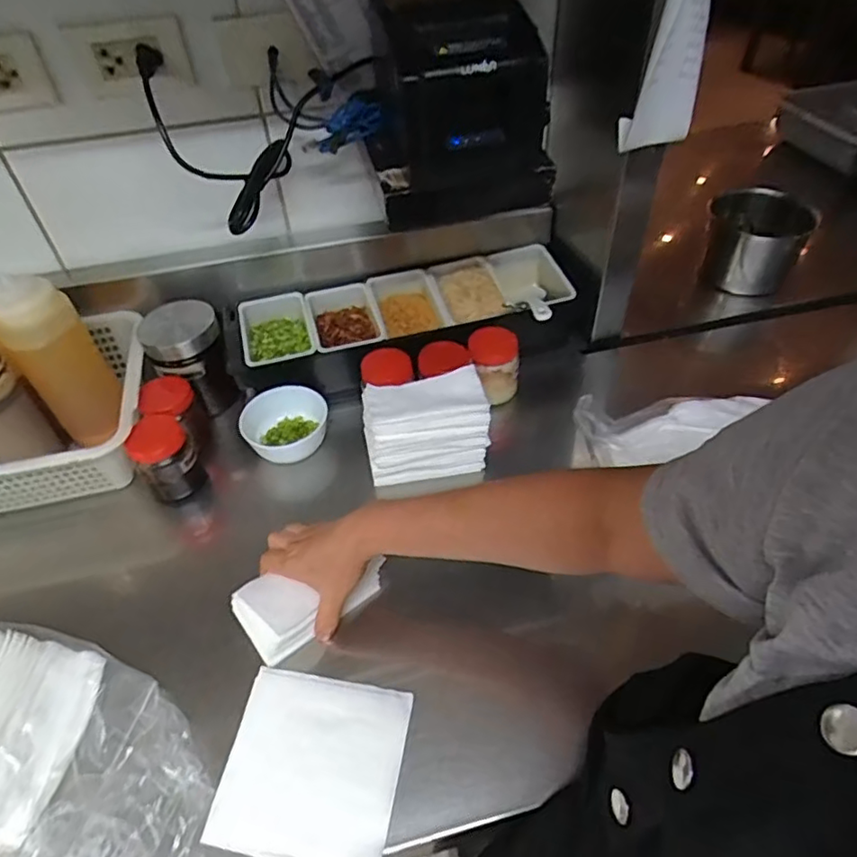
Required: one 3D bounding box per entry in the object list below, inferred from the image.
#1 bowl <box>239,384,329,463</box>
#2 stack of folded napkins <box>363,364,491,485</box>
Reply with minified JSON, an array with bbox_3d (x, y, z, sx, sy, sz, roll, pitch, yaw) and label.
[{"bbox_3d":[-0.182,-0.004,0.758,0.109,0.046,0.089,-8,47,-5],"label":"bowl"},{"bbox_3d":[-0.003,-0.002,0.700,0.137,0.106,0.076,-8,47,-5],"label":"stack of folded napkins"}]

